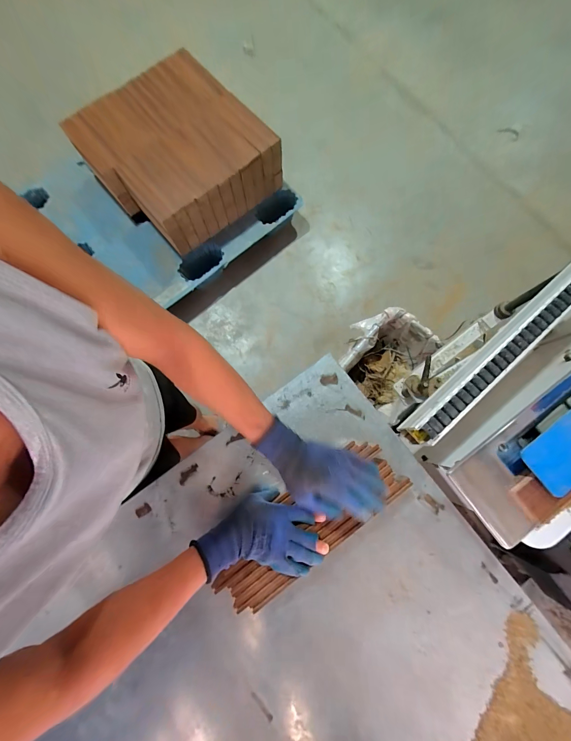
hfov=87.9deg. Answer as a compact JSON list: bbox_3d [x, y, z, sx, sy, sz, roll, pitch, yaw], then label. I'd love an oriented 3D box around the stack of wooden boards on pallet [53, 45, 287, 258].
[{"bbox_3d":[-0.447,-0.907,1.297,0.621,0.288,0.601,44,82,9],"label":"stack of wooden boards on pallet"}]

